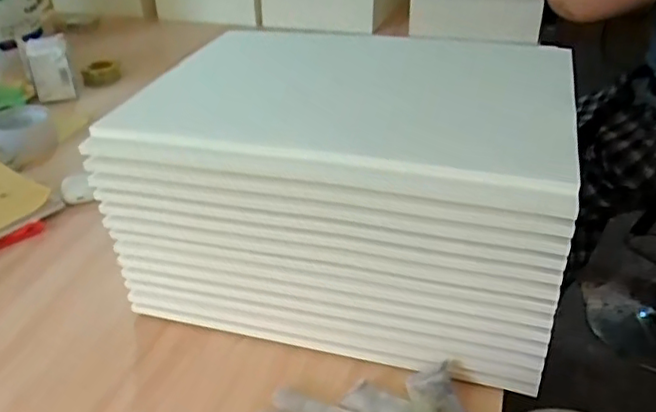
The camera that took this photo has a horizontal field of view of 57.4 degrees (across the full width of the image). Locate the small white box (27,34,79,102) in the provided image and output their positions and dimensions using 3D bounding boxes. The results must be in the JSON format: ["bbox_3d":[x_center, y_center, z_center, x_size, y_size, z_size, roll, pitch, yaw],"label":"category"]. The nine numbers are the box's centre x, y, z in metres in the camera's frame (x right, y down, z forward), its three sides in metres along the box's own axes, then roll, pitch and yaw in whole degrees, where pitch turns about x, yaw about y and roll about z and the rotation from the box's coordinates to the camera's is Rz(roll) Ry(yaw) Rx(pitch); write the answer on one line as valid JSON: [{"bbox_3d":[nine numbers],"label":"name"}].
[{"bbox_3d":[-0.481,-0.243,1.049,0.068,0.081,0.101,-14,35,-18],"label":"small white box"}]

